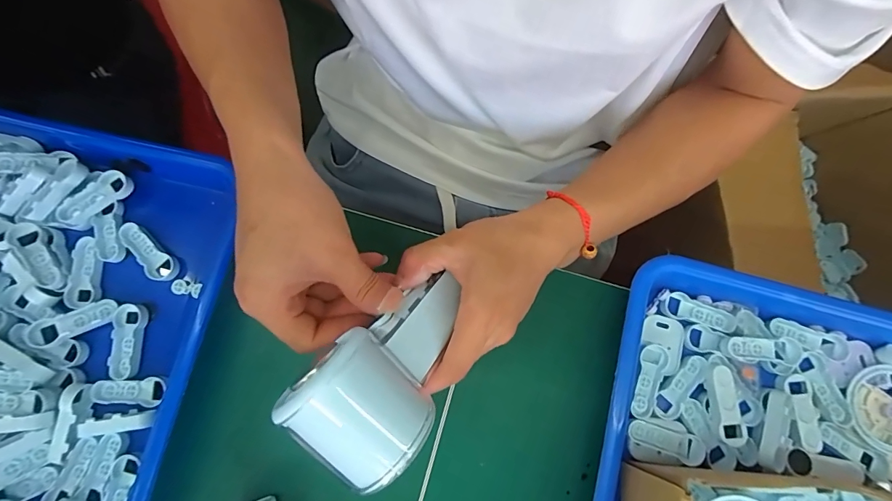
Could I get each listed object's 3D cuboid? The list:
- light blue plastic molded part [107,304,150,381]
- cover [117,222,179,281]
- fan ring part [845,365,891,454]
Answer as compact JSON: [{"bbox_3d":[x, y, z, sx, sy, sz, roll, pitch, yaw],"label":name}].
[{"bbox_3d":[-0.220,0.063,0.280,0.019,0.007,0.050,2,80,-1],"label":"light blue plastic molded part"},{"bbox_3d":[-0.214,0.002,0.292,0.051,0.009,0.019,42,82,6],"label":"cover"},{"bbox_3d":[0.303,0.108,0.274,0.057,0.009,0.056,24,80,3],"label":"fan ring part"}]

